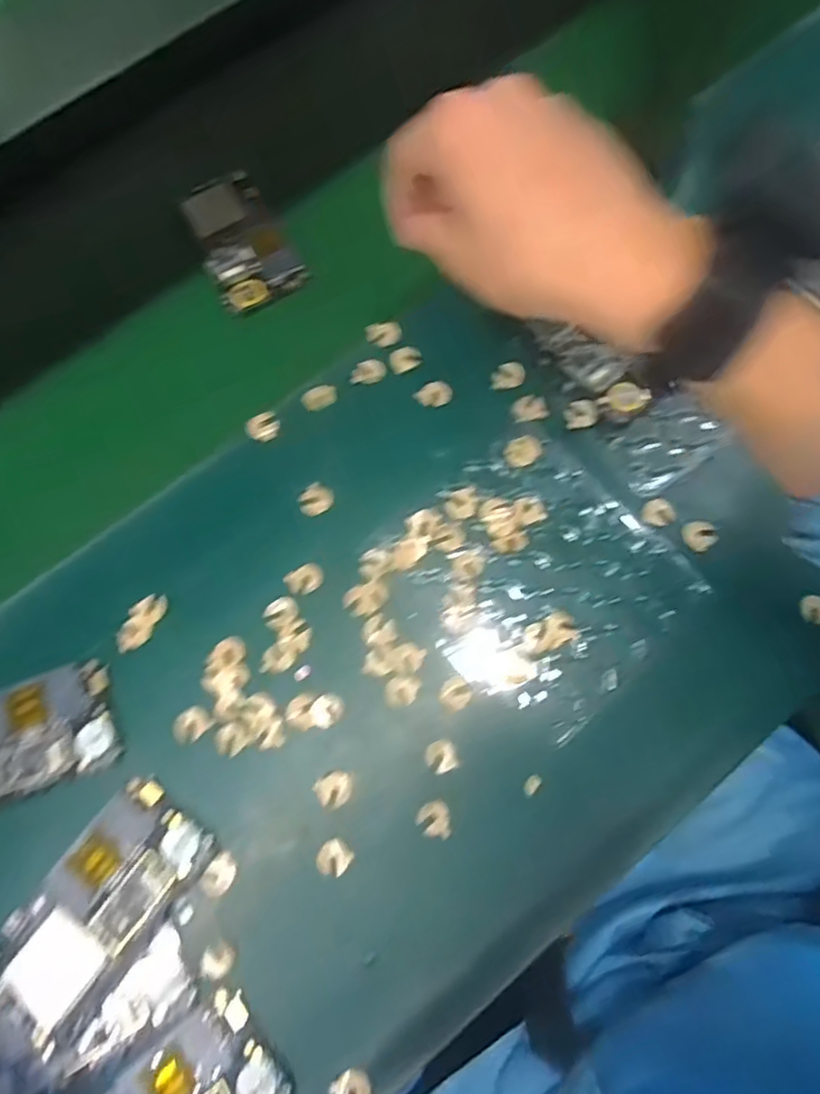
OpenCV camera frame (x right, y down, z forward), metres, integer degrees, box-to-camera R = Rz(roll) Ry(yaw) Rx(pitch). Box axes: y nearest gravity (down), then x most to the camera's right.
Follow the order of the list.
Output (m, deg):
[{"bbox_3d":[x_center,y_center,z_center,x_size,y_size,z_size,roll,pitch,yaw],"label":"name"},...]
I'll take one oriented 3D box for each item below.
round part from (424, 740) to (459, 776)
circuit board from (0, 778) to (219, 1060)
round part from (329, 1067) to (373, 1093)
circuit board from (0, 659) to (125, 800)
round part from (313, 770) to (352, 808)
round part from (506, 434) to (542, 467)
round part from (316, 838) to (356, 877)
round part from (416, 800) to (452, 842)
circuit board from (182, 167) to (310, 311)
[{"bbox_3d":[0.018,0.122,0.383,0.018,0.004,0.018,0,74,1],"label":"round part"},{"bbox_3d":[-0.172,0.198,0.360,0.063,0.011,0.127,37,78,11],"label":"circuit board"},{"bbox_3d":[-0.030,0.283,0.342,0.021,0.004,0.020,0,74,1],"label":"round part"},{"bbox_3d":[-0.240,0.115,0.389,0.125,0.004,0.063,-18,74,-4],"label":"circuit board"},{"bbox_3d":[-0.044,0.140,0.380,0.020,0.004,0.018,-24,75,-6],"label":"round part"},{"bbox_3d":[0.074,-0.063,0.431,0.024,0.004,0.019,-23,74,-5],"label":"round part"},{"bbox_3d":[-0.043,0.175,0.370,0.018,0.004,0.019,0,74,1],"label":"round part"},{"bbox_3d":[0.014,0.155,0.374,0.019,0.004,0.019,0,74,1],"label":"round part"},{"bbox_3d":[-0.130,-0.234,0.505,0.065,0.017,0.112,-29,75,-7],"label":"circuit board"}]

